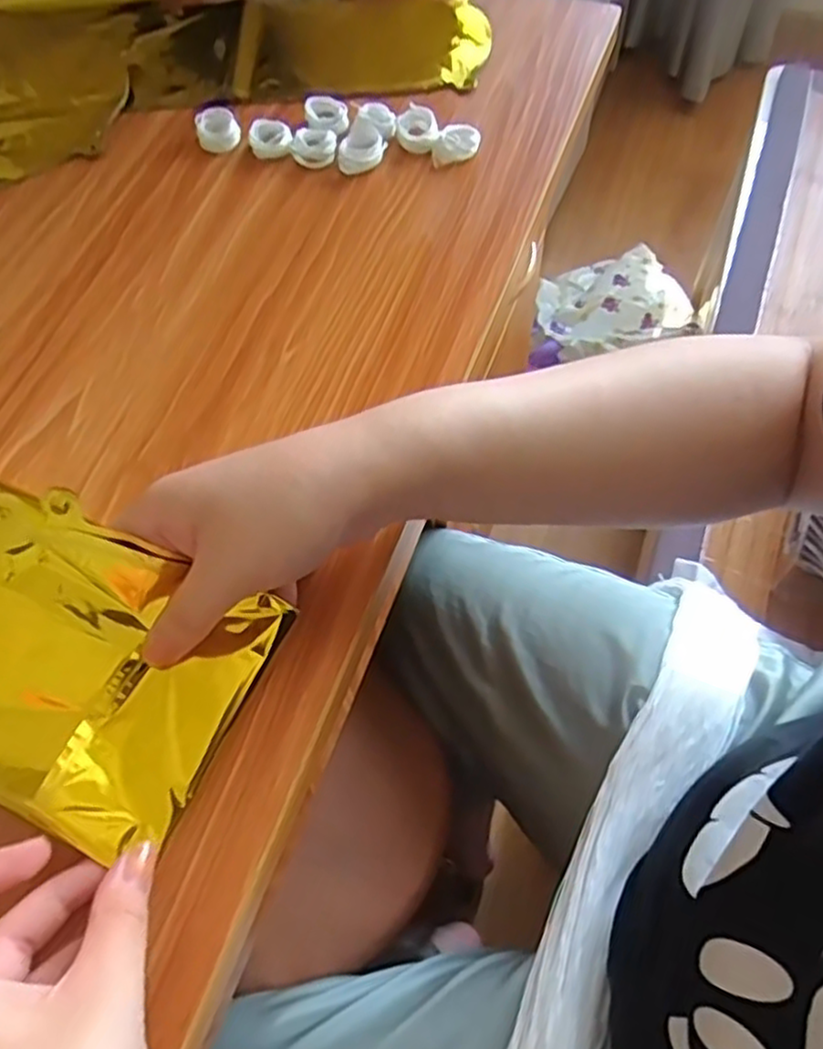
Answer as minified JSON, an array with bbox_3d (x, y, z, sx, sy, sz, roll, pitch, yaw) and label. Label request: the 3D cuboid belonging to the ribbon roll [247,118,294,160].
[{"bbox_3d":[-0.094,-0.257,0.490,0.028,0.013,0.028,-1,62,1],"label":"ribbon roll"}]

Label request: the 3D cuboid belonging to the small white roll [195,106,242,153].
[{"bbox_3d":[-0.131,-0.268,0.497,0.028,0.013,0.028,-1,62,1],"label":"small white roll"}]

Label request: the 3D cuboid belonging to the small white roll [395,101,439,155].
[{"bbox_3d":[0.004,-0.265,0.490,0.027,0.013,0.035,-3,62,0],"label":"small white roll"}]

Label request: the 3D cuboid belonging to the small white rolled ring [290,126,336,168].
[{"bbox_3d":[-0.065,-0.251,0.487,0.029,0.007,0.032,-3,62,0],"label":"small white rolled ring"}]

